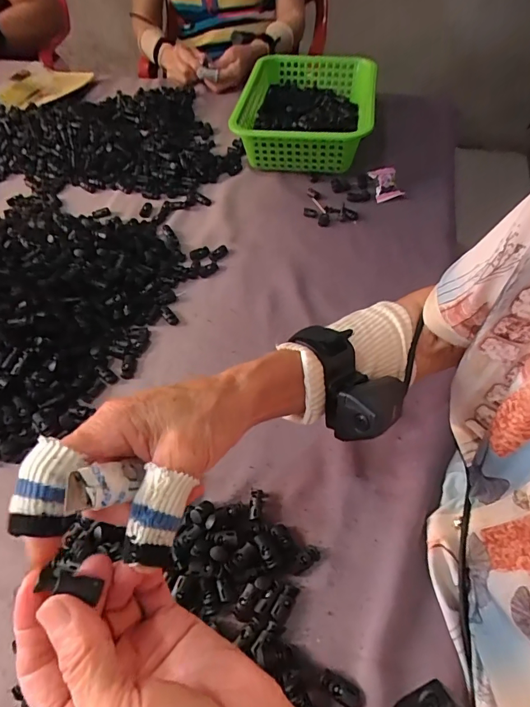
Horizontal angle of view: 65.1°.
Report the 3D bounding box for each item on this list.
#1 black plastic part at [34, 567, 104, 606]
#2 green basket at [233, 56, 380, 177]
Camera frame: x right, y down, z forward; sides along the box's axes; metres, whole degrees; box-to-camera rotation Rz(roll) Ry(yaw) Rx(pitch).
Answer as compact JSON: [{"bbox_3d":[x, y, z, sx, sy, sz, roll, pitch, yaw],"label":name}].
[{"bbox_3d":[-0.085,0.100,0.181,0.026,0.007,0.008,14,56,1],"label":"black plastic part"},{"bbox_3d":[0.077,-0.423,0.732,0.213,0.081,0.302,8,55,7],"label":"green basket"}]

